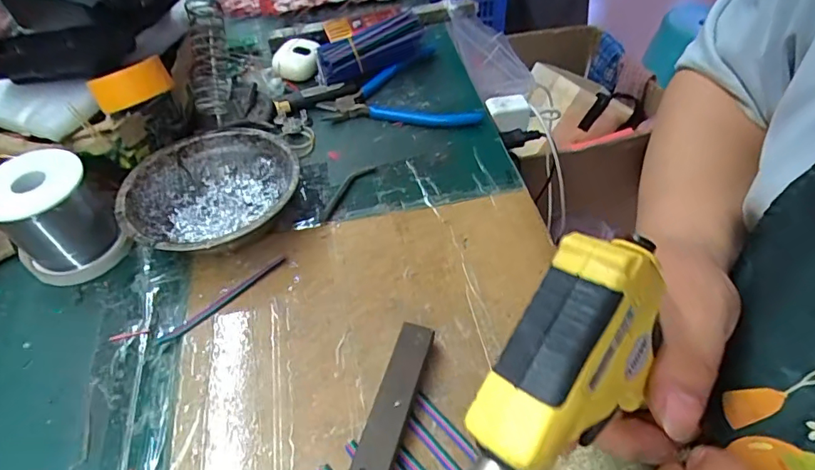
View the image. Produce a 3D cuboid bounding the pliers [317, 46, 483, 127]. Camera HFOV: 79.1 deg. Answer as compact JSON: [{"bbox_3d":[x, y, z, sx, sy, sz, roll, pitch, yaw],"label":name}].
[{"bbox_3d":[-0.001,-0.150,0.488,0.149,0.013,0.120,4,50,8],"label":"pliers"}]

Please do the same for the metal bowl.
[{"bbox_3d":[-0.142,-0.027,0.371,0.122,0.042,0.124,-2,50,2],"label":"metal bowl"}]

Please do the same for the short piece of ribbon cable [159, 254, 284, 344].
[{"bbox_3d":[-0.123,0.043,0.336,0.095,0.004,0.009,-37,57,-24],"label":"short piece of ribbon cable"}]

